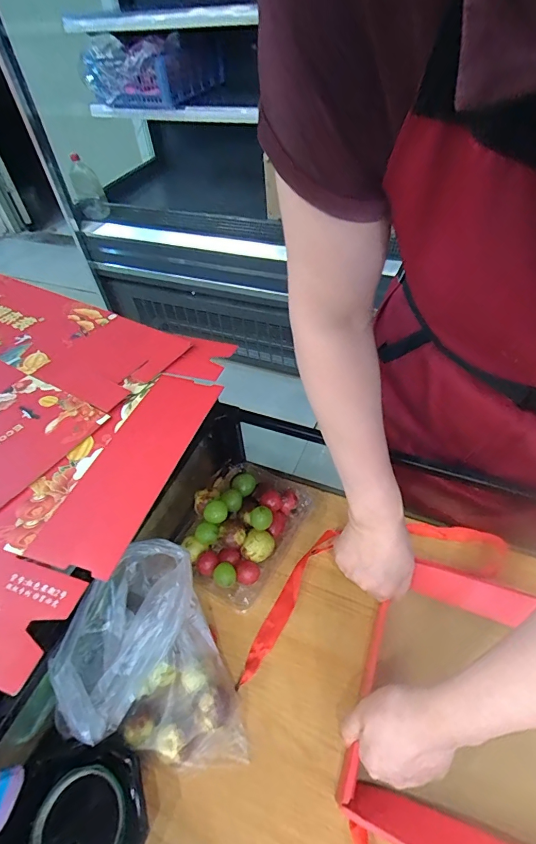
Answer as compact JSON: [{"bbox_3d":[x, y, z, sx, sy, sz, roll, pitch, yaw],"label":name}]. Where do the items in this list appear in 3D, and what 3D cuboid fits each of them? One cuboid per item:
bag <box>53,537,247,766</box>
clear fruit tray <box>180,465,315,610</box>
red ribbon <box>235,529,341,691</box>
[{"bbox_3d":[-0.107,0.238,0.426,0.164,0.140,0.172,2,49,5],"label":"bag"},{"bbox_3d":[-0.043,0.130,0.568,0.152,0.066,0.191,24,54,22],"label":"clear fruit tray"},{"bbox_3d":[0.025,0.222,0.522,0.029,0.005,0.219,26,55,24],"label":"red ribbon"}]

